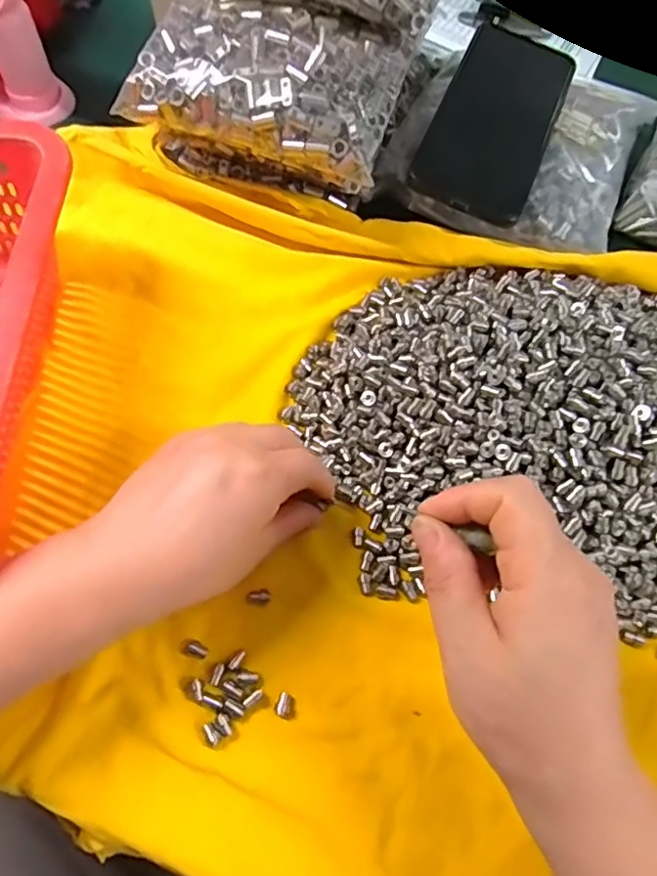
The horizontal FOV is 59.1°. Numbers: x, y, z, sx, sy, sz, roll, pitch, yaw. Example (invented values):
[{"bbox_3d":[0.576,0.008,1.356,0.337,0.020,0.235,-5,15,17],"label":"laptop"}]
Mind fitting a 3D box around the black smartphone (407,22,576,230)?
[{"bbox_3d":[0.114,-0.217,0.391,0.076,0.017,0.158,26,69,-2],"label":"black smartphone"}]

